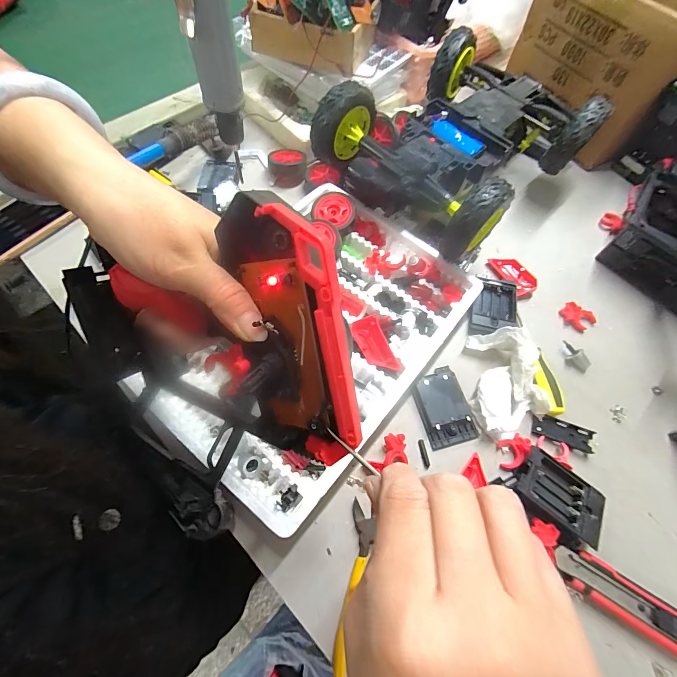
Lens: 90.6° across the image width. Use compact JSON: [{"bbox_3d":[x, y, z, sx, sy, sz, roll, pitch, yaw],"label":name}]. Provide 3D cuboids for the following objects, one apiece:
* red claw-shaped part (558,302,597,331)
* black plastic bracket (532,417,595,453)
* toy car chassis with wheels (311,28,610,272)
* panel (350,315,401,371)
[{"bbox_3d":[0.304,-0.028,0.425,0.040,0.014,0.025,41,70,15],"label":"red claw-shaped part"},{"bbox_3d":[0.242,0.103,0.363,0.060,0.010,0.025,20,66,6],"label":"black plastic bracket"},{"bbox_3d":[0.167,-0.267,0.442,0.324,0.100,0.230,-40,73,-19],"label":"toy car chassis with wheels"},{"bbox_3d":[0.038,0.009,0.362,0.034,0.011,0.065,-28,81,29],"label":"panel"}]

